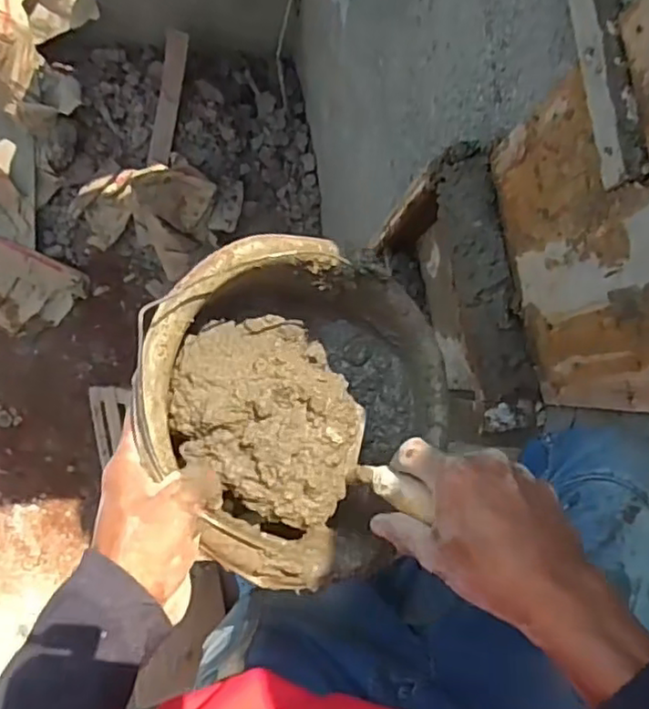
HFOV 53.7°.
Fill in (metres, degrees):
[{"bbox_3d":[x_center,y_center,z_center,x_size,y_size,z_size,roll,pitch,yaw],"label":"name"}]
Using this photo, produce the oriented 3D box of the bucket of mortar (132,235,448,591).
[{"bbox_3d":[-0.038,0.036,0.494,0.237,0.139,0.237,5,81,-34],"label":"bucket of mortar"}]

